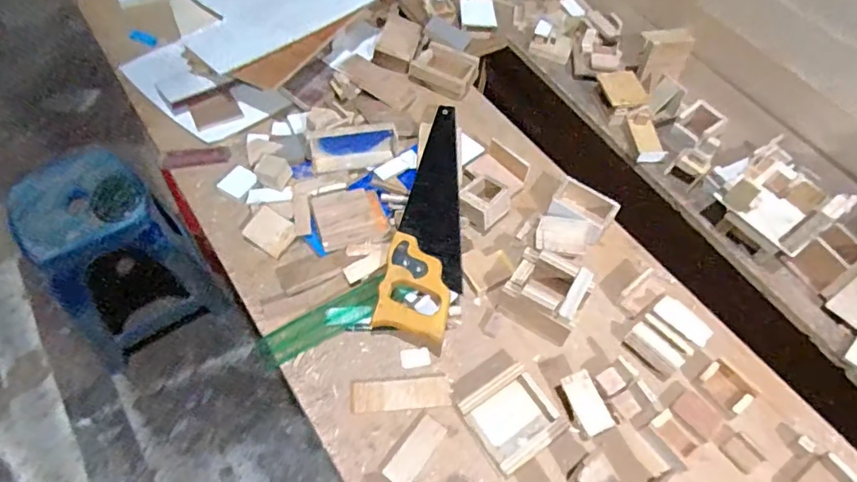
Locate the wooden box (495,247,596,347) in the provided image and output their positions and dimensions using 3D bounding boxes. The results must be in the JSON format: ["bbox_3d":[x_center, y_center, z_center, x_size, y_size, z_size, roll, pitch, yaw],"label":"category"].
[{"bbox_3d":[0.154,0.069,0.698,0.108,0.074,0.093,34,60,17],"label":"wooden box"}]

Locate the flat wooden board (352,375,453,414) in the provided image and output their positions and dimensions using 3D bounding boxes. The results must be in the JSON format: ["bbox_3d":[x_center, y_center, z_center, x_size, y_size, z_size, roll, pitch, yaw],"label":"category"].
[{"bbox_3d":[-0.032,0.189,0.652,0.120,0.005,0.038,-3,57,-6],"label":"flat wooden board"}]

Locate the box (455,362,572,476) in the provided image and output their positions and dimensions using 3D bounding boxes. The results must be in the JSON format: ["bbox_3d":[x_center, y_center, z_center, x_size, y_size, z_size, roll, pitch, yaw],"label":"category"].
[{"bbox_3d":[0.097,0.210,0.625,0.100,0.030,0.092,-29,63,-21],"label":"box"}]

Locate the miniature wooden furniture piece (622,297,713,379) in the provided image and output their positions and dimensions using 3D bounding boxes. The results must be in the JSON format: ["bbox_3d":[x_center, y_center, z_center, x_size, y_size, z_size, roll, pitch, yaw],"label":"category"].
[{"bbox_3d":[0.316,0.127,0.701,0.090,0.040,0.079,-30,63,-21],"label":"miniature wooden furniture piece"}]

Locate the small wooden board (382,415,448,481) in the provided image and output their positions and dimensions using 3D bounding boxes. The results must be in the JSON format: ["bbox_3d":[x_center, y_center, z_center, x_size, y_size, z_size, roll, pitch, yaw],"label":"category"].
[{"bbox_3d":[-0.015,0.244,0.614,0.033,0.004,0.084,34,61,18],"label":"small wooden board"}]

